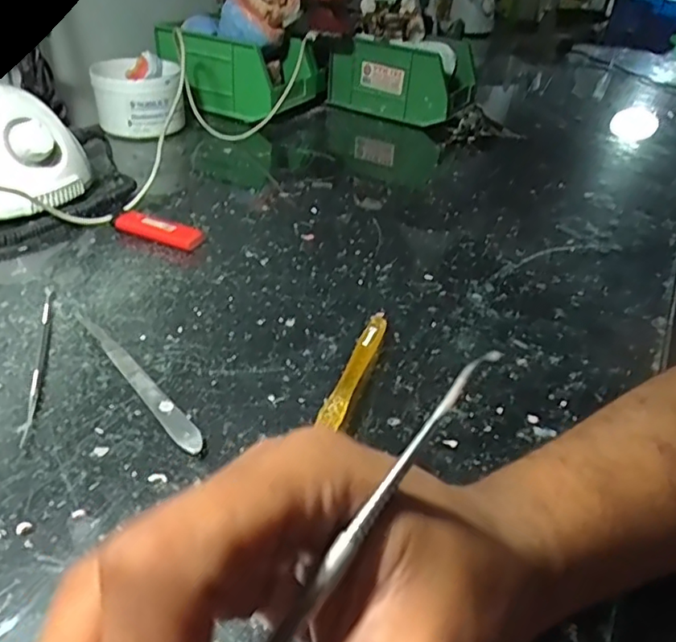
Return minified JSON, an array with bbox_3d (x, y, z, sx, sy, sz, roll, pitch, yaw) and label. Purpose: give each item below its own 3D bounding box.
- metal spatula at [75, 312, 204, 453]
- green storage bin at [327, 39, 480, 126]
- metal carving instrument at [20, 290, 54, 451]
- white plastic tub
[{"bbox_3d":[-0.112,0.029,0.327,0.013,0.005,0.138,-24,45,-34],"label":"metal spatula"},{"bbox_3d":[0.084,-0.322,0.780,0.169,0.086,0.108,19,38,19],"label":"green storage bin"},{"bbox_3d":[-0.169,0.019,0.335,0.005,0.004,0.132,-6,37,-16],"label":"metal carving instrument"},{"bbox_3d":[-0.214,-0.242,0.640,0.090,0.065,0.092,-8,37,-17],"label":"white plastic tub"}]

